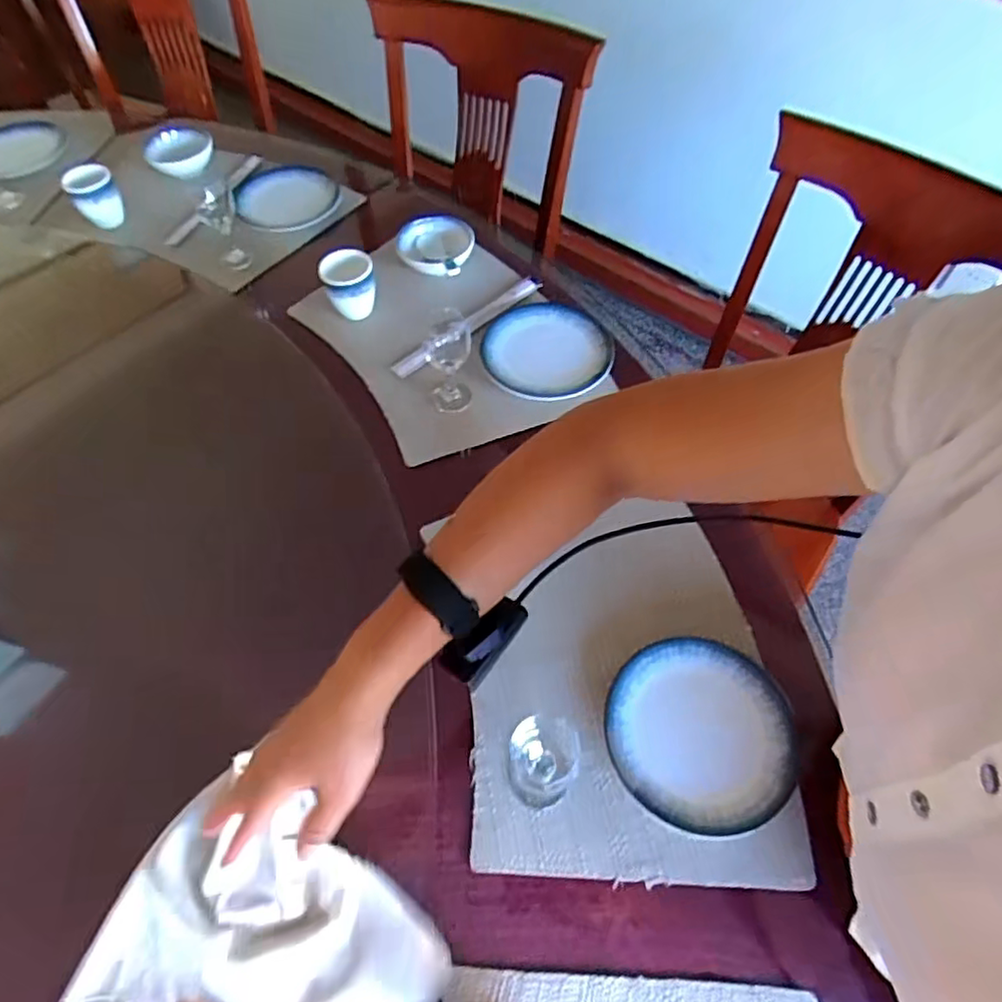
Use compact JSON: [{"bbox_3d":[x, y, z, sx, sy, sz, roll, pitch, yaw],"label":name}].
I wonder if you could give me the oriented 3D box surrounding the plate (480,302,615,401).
[{"bbox_3d":[0.063,-0.210,0.878,0.173,0.014,0.187,-1,57,1],"label":"plate"}]

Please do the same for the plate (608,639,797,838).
[{"bbox_3d":[0.190,0.218,0.613,0.177,0.014,0.167,-1,59,1],"label":"plate"}]

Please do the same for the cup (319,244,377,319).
[{"bbox_3d":[-0.213,-0.306,0.903,0.071,0.077,0.067,-1,57,1],"label":"cup"}]

